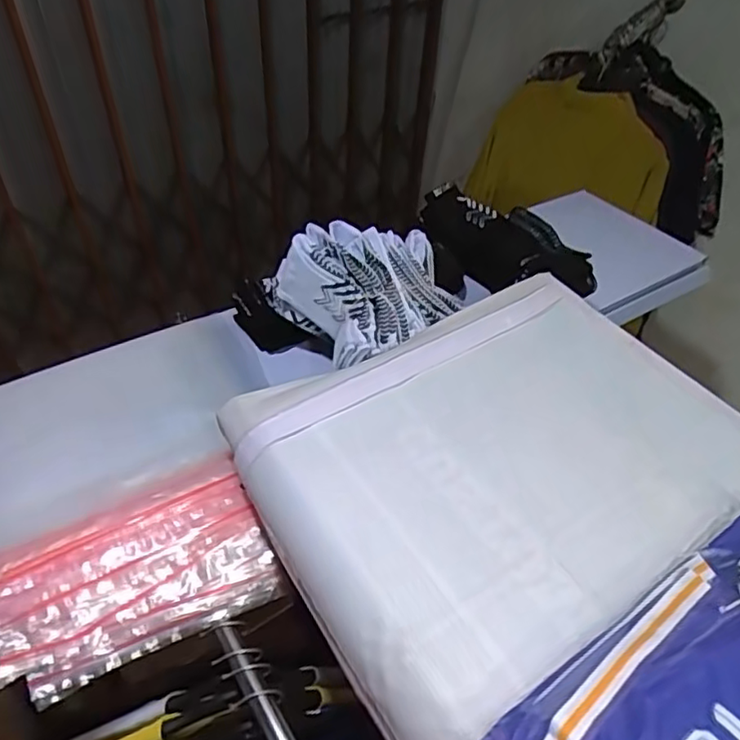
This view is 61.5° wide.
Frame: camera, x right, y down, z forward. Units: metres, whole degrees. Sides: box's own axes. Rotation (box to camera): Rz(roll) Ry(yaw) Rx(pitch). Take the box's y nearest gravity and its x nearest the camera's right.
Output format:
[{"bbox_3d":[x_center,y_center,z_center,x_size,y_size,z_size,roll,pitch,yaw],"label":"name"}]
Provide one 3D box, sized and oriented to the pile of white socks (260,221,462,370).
[{"bbox_3d":[0.015,-0.104,0.770,0.218,0.125,0.175,-23,50,-26],"label":"pile of white socks"}]

